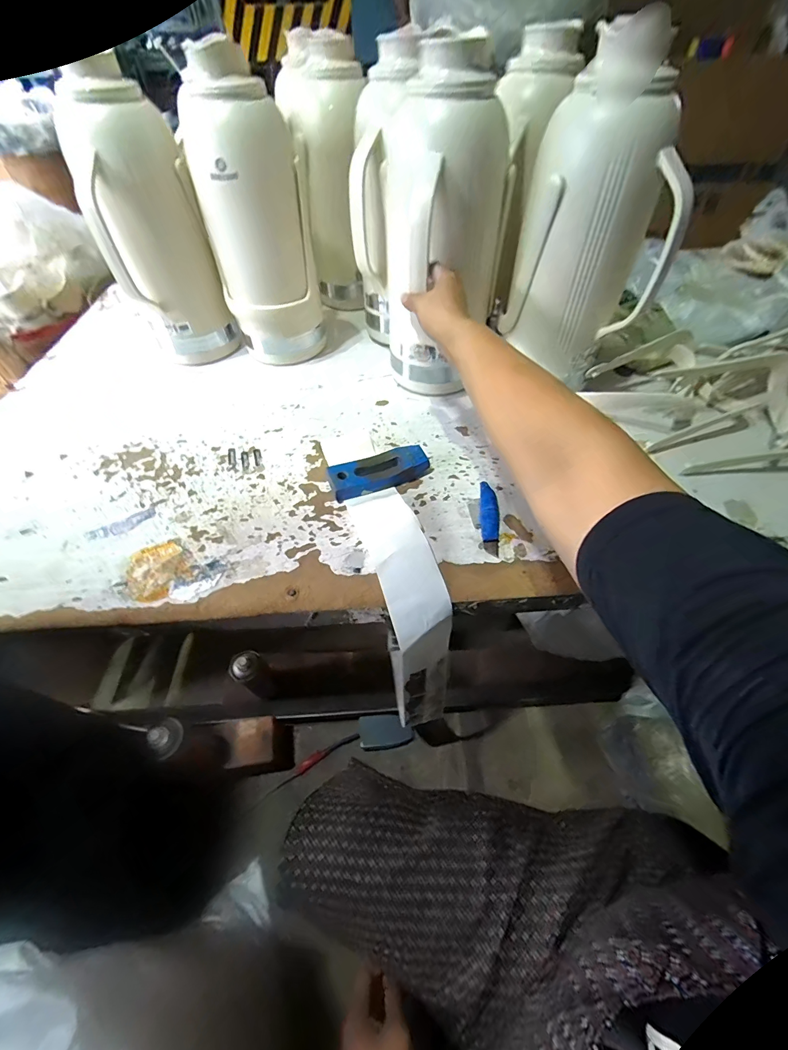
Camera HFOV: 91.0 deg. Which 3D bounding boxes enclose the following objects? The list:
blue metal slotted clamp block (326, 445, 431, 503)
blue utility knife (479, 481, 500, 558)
[{"bbox_3d":[-0.020,-0.073,0.539,0.135,0.030,0.052,-17,54,-13],"label":"blue metal slotted clamp block"},{"bbox_3d":[0.123,-0.011,0.500,0.024,0.016,0.117,5,52,3],"label":"blue utility knife"}]

